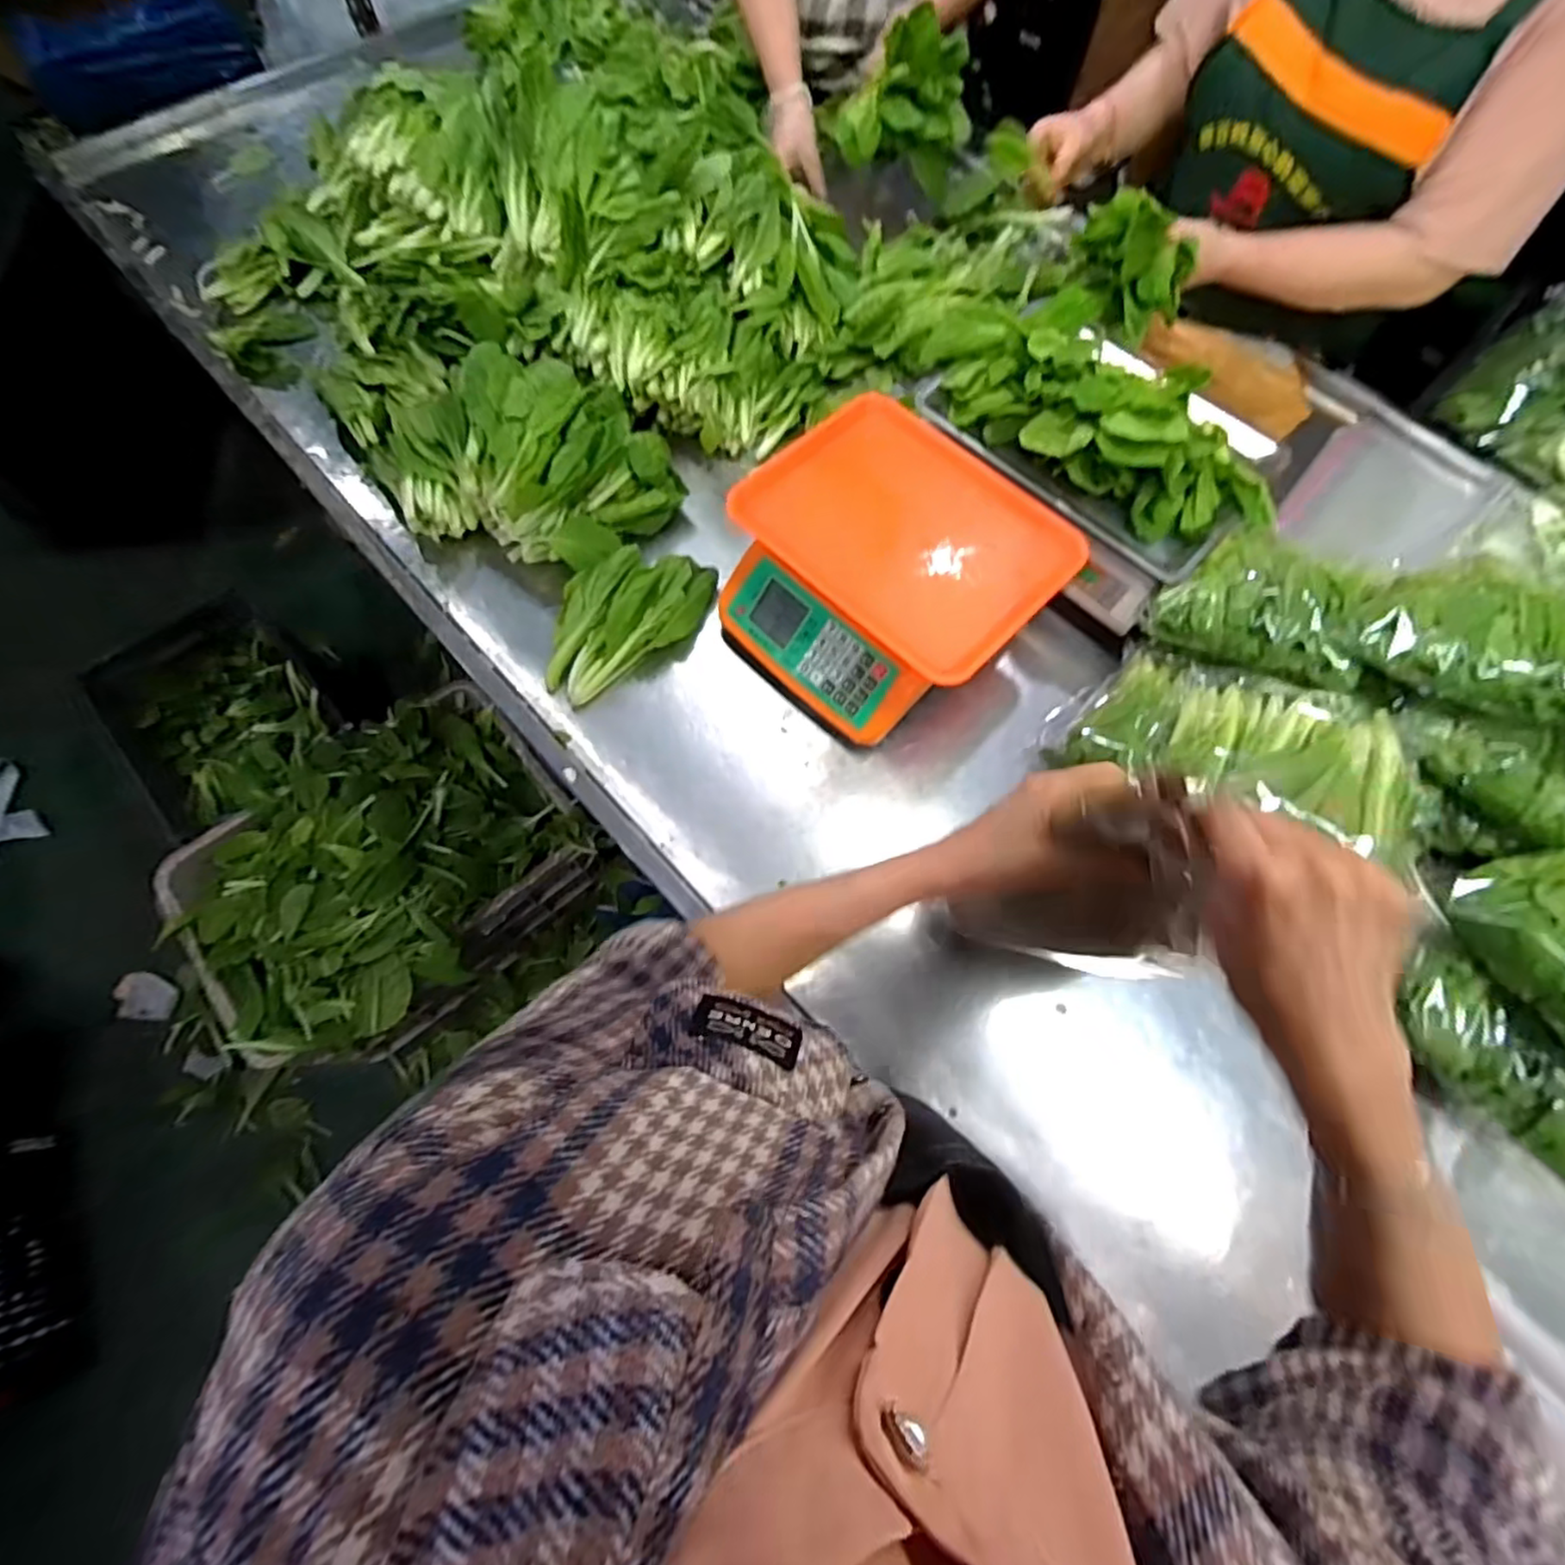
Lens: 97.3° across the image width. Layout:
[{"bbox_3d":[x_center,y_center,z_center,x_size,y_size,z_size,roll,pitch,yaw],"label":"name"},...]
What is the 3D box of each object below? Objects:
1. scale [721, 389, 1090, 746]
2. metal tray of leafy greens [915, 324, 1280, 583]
[{"bbox_3d":[0.103,-0.216,0.718,0.297,0.109,0.285,42,74,14],"label":"scale"},{"bbox_3d":[0.343,-0.384,0.715,0.360,0.093,0.220,40,73,13],"label":"metal tray of leafy greens"}]

